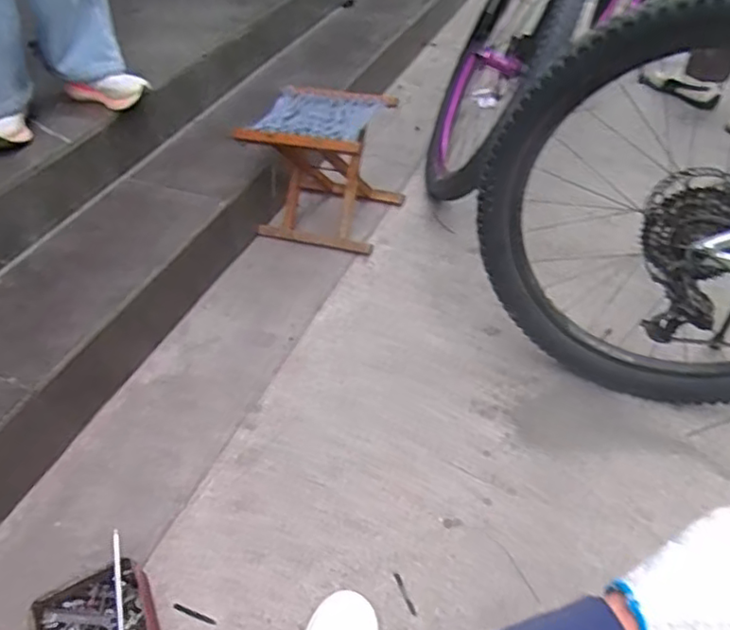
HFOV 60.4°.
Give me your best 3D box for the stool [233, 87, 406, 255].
[{"bbox_3d":[-0.089,-0.355,1.525,0.315,0.281,0.264,10,47,12],"label":"stool"}]

